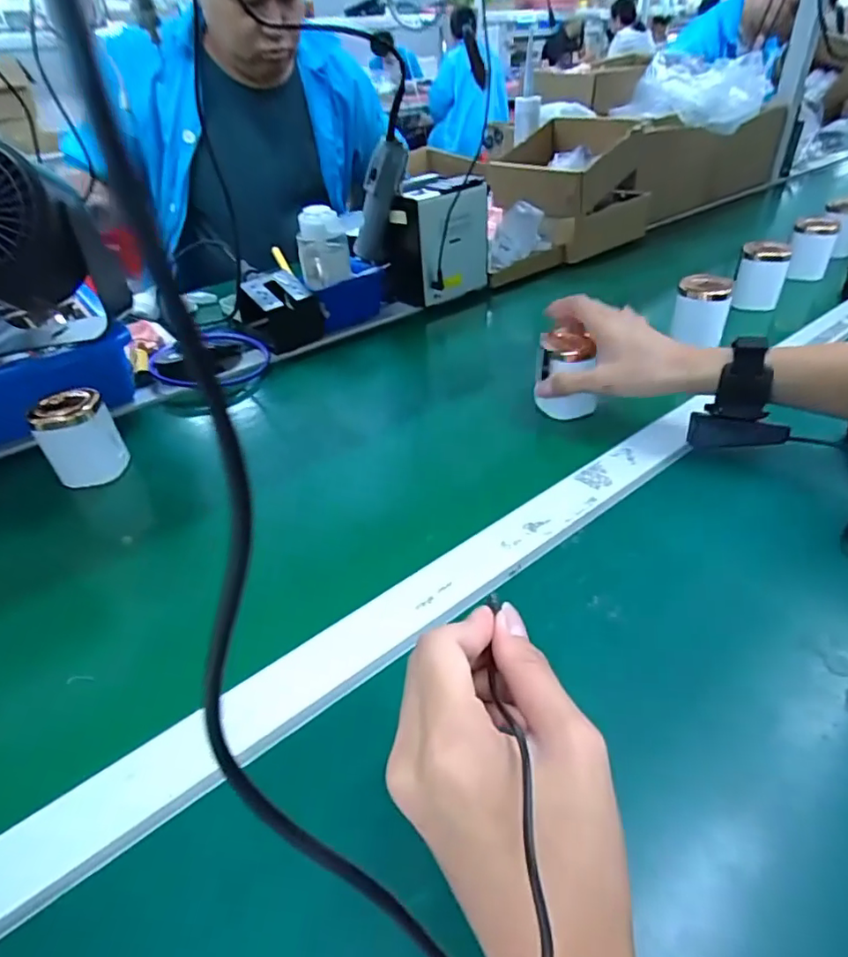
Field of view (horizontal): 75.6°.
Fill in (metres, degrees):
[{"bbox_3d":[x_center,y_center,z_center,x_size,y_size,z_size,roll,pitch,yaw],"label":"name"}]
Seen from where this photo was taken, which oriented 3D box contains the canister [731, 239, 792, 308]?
[{"bbox_3d":[0.428,-0.257,0.693,0.054,0.070,0.048,20,43,27],"label":"canister"}]

